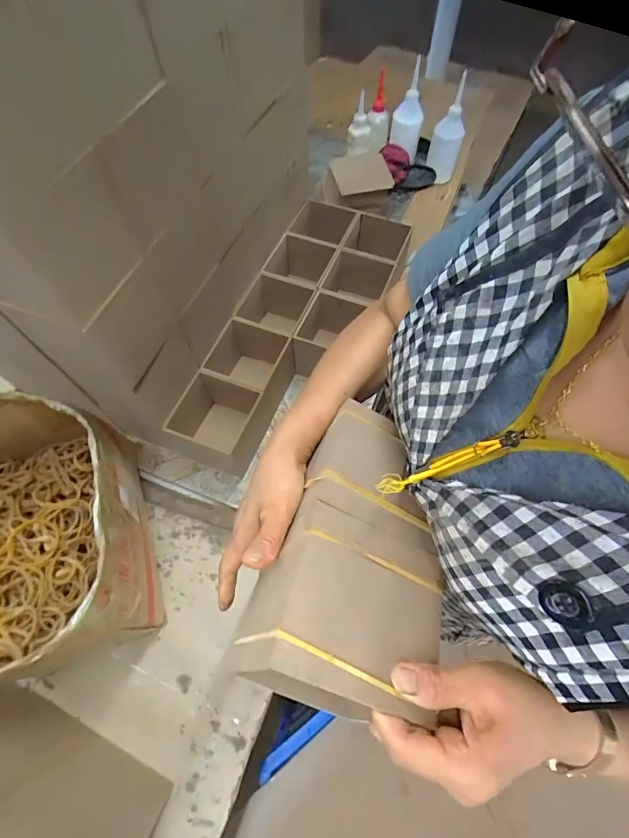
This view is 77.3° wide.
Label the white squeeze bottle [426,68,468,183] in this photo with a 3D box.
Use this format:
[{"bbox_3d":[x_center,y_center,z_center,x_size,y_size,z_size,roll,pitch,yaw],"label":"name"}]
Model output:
[{"bbox_3d":[0.320,-0.676,0.934,0.070,0.197,0.062,18,64,8],"label":"white squeeze bottle"}]

